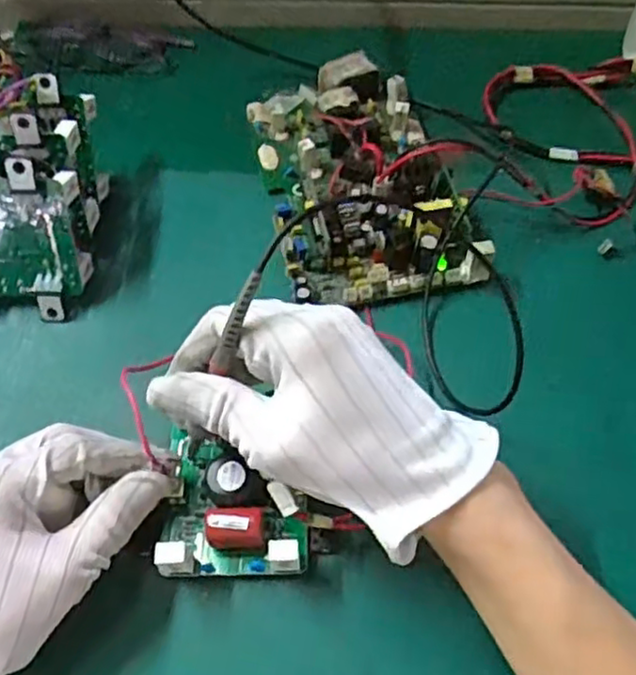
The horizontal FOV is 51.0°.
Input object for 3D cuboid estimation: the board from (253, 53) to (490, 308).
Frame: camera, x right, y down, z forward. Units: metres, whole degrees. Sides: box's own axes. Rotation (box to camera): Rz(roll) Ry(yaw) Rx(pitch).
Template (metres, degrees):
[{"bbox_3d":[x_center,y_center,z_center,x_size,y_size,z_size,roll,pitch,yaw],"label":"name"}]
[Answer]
[{"bbox_3d":[0.026,-0.112,0.439,0.116,0.037,0.188,-10,59,-6],"label":"board"}]

